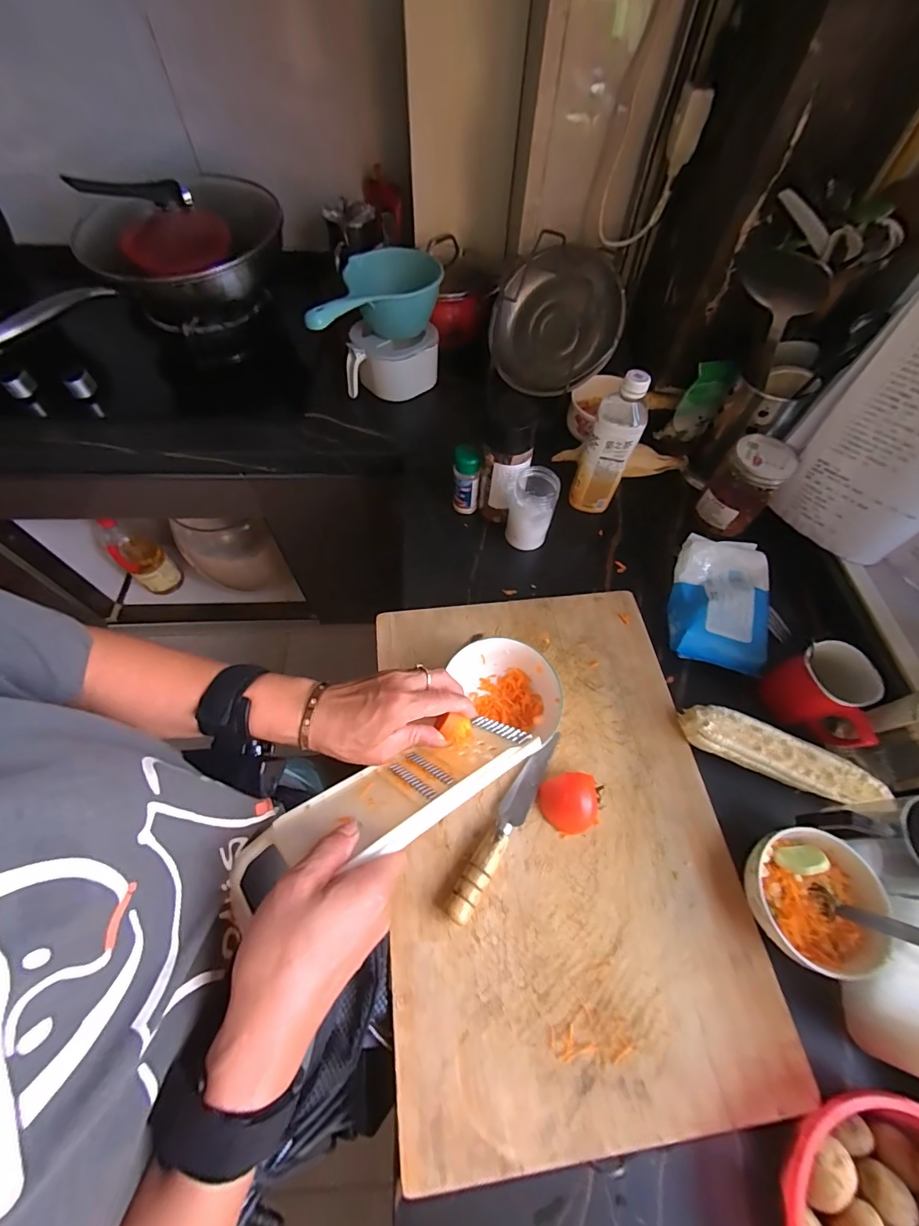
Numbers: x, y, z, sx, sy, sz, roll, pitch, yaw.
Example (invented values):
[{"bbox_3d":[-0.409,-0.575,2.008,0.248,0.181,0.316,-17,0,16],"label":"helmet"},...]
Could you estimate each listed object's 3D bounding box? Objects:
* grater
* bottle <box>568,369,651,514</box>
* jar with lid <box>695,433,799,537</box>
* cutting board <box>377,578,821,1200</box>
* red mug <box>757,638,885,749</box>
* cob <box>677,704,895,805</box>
[{"bbox_3d":[-0.046,0.142,0.340,0.236,0.015,0.084,-20,19,-31],"label":"grater"},{"bbox_3d":[0.206,-0.230,0.608,0.062,0.193,0.061,20,62,8],"label":"bottle"},{"bbox_3d":[0.406,-0.181,0.636,0.080,0.114,0.095,37,66,16],"label":"jar with lid"},{"bbox_3d":[0.098,0.202,0.462,0.340,0.032,0.495,-6,62,-6],"label":"cutting board"},{"bbox_3d":[0.410,0.097,0.496,0.071,0.088,0.107,-23,65,-14],"label":"red mug"},{"bbox_3d":[0.350,0.153,0.486,0.205,0.035,0.049,20,62,8],"label":"cob"}]

